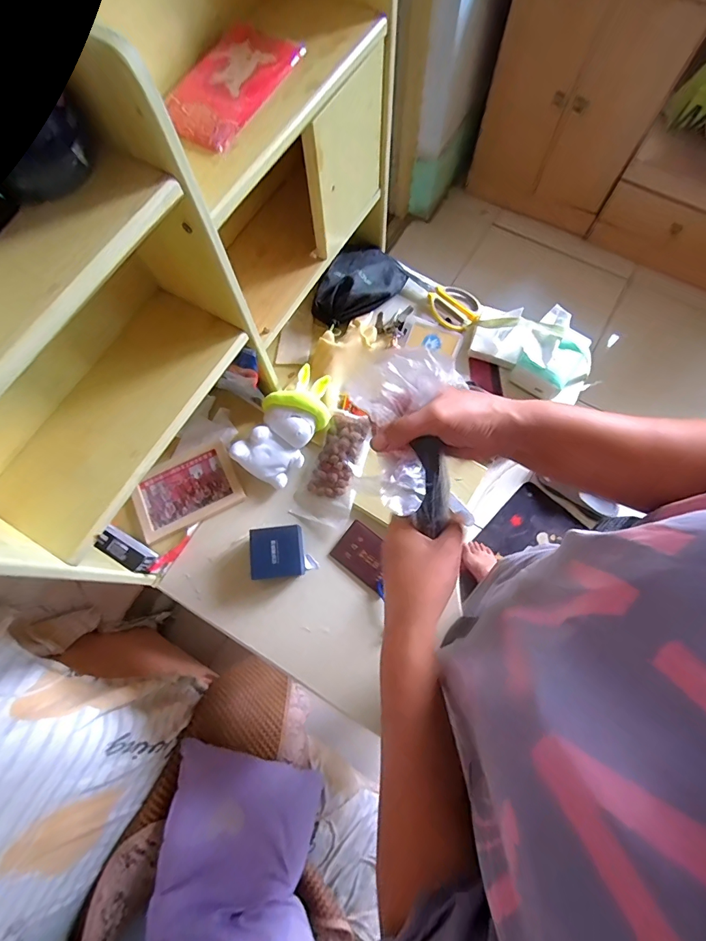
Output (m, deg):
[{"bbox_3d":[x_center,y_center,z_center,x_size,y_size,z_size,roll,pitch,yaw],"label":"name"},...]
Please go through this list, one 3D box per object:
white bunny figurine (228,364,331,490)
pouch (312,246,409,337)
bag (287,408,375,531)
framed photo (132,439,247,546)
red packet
[{"bbox_3d":[-0.099,-0.076,0.674,0.092,0.095,0.207,32,76,11],"label":"white bunny figurine"},{"bbox_3d":[0.006,-0.355,0.783,0.191,0.048,0.123,-41,75,-11],"label":"pouch"},{"bbox_3d":[-0.028,-0.003,0.683,0.095,0.025,0.186,21,87,8],"label":"bag"},{"bbox_3d":[-0.280,0.032,0.691,0.169,0.011,0.119,-26,73,-7],"label":"framed photo"},{"bbox_3d":[-0.136,-0.418,0.445,0.104,0.014,0.169,26,75,10],"label":"red packet"}]

